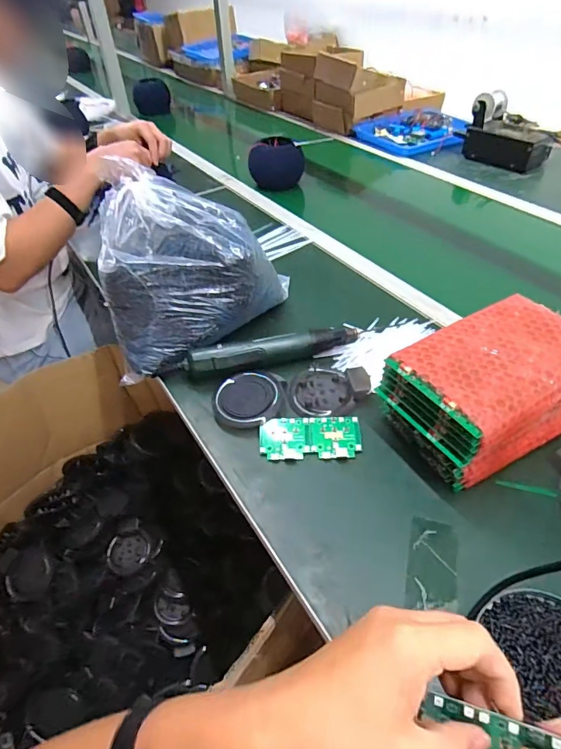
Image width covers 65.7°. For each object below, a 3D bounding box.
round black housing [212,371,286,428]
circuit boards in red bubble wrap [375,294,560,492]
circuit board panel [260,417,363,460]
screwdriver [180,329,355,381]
[{"bbox_3d":[-0.038,0.028,0.552,0.090,0.020,0.080,-4,45,-1],"label":"round black housing"},{"bbox_3d":[0.235,0.018,0.483,0.210,0.110,0.136,-24,49,-20],"label":"circuit boards in red bubble wrap"},{"bbox_3d":[0.035,0.074,0.513,0.116,0.004,0.054,-3,53,3],"label":"circuit board panel"},{"bbox_3d":[-0.007,-0.031,0.593,0.239,0.034,0.039,-12,46,-10],"label":"screwdriver"}]

